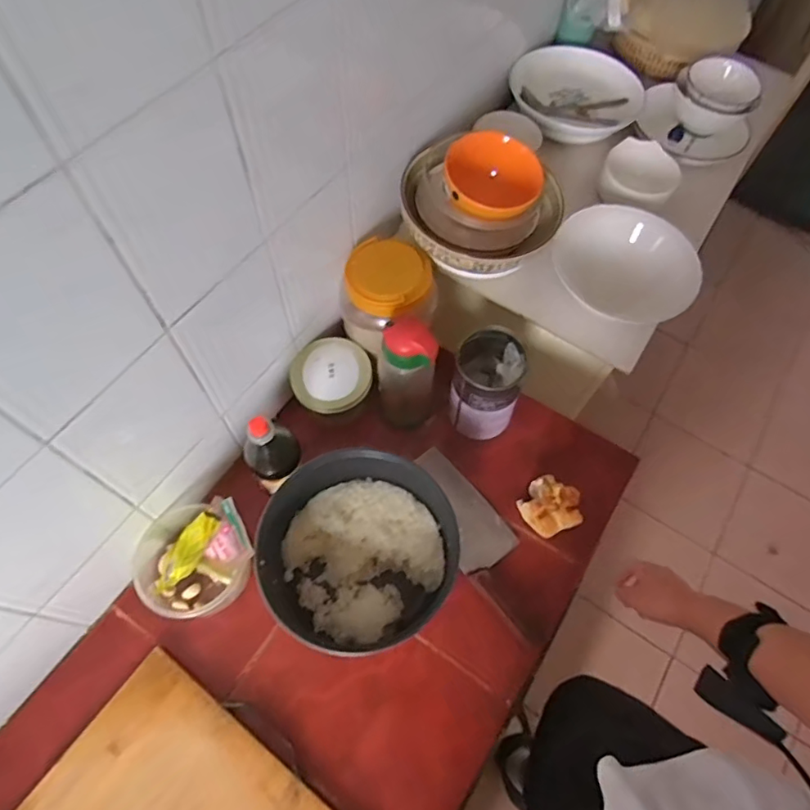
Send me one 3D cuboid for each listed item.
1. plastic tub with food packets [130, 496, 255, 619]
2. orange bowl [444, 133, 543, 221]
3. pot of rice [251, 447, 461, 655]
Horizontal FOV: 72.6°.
[{"bbox_3d":[-0.271,0.190,0.699,0.129,0.114,0.140,0,63,-1],"label":"plastic tub with food packets"},{"bbox_3d":[0.116,-0.298,0.735,0.129,0.055,0.119,1,82,-9],"label":"orange bowl"},{"bbox_3d":[-0.060,0.176,0.684,0.222,0.151,0.200,-27,66,-14],"label":"pot of rice"}]

